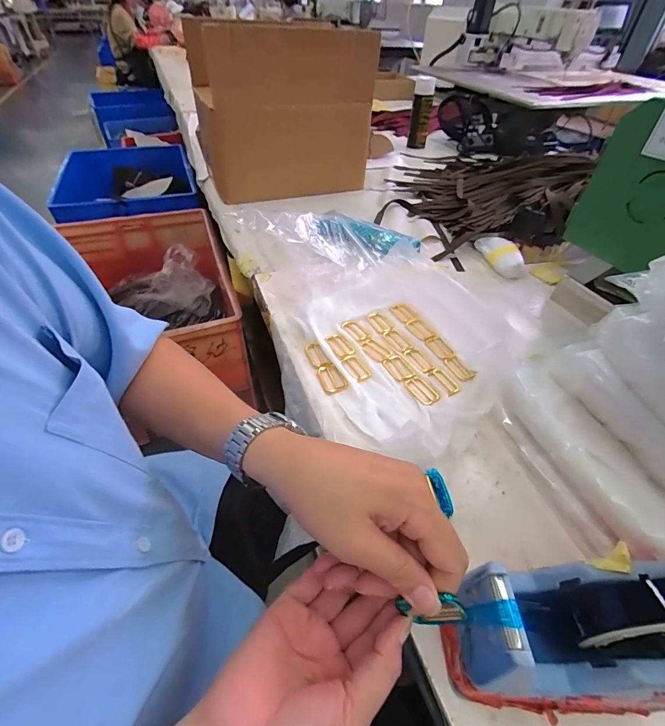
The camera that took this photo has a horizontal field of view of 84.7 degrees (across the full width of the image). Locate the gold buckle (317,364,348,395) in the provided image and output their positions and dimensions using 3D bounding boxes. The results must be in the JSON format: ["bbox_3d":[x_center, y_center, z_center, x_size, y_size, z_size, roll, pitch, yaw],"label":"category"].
[{"bbox_3d":[-0.002,0.020,0.476,0.031,0.005,0.051,-27,50,-10],"label":"gold buckle"}]

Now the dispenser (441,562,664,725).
[{"bbox_3d":[0.184,0.180,0.245,0.193,0.117,0.080,0,46,-1],"label":"dispenser"}]

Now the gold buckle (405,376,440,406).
[{"bbox_3d":[0.117,0.035,0.468,0.028,0.007,0.051,-19,49,-19],"label":"gold buckle"}]

